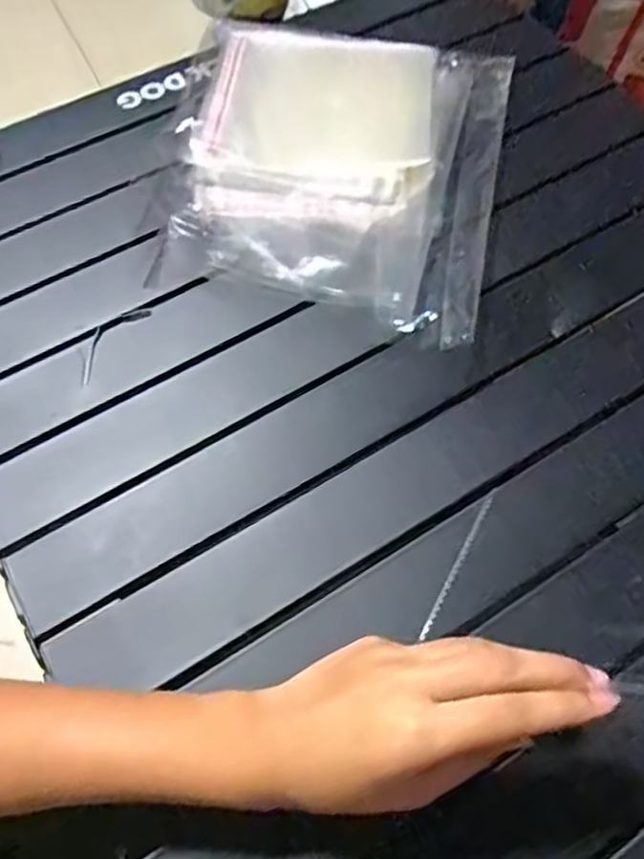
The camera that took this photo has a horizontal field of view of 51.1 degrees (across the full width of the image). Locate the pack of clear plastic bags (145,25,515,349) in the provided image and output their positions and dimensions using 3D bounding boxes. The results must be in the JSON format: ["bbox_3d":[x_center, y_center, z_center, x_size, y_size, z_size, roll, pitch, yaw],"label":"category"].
[{"bbox_3d":[0.010,-0.209,0.518,0.240,0.032,0.279,11,62,6],"label":"pack of clear plastic bags"}]

